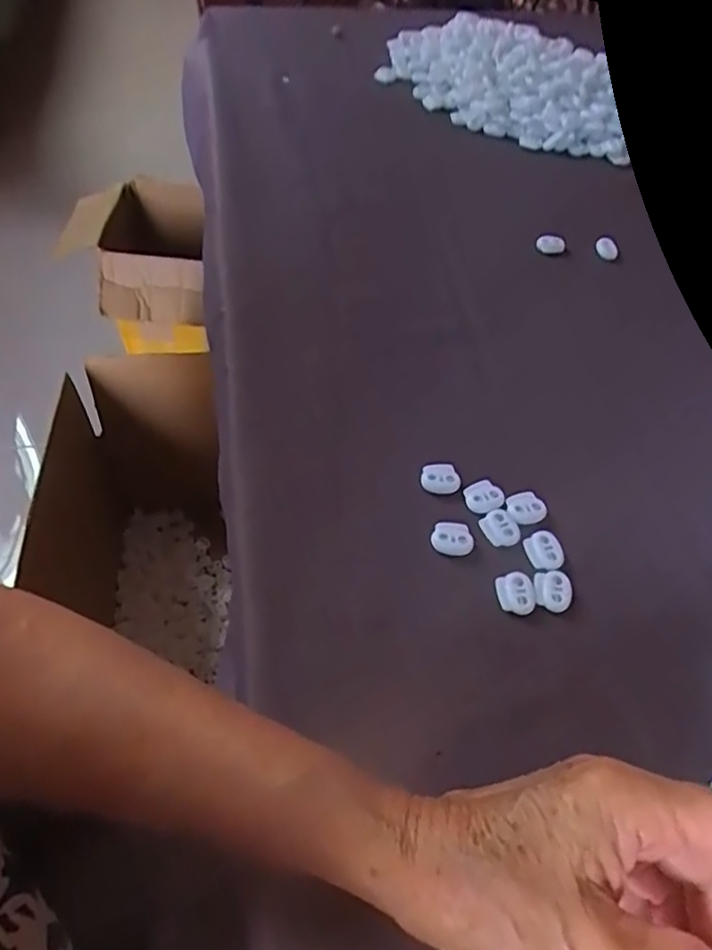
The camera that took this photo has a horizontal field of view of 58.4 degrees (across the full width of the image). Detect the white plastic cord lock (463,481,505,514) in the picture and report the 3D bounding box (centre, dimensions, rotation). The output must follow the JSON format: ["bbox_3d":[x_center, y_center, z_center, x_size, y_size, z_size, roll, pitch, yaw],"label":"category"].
[{"bbox_3d":[0.074,0.012,0.363,0.022,0.004,0.019,-17,57,-17],"label":"white plastic cord lock"}]

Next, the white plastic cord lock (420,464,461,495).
[{"bbox_3d":[0.049,0.002,0.369,0.022,0.004,0.018,-5,54,-10],"label":"white plastic cord lock"}]

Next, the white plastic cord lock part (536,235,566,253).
[{"bbox_3d":[0.158,-0.187,0.517,0.023,0.006,0.017,16,54,6],"label":"white plastic cord lock part"}]

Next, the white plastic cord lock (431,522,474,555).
[{"bbox_3d":[0.053,0.034,0.346,0.022,0.004,0.018,8,53,0],"label":"white plastic cord lock"}]

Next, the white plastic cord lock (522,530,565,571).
[{"bbox_3d":[0.102,0.040,0.344,0.020,0.004,0.022,-8,55,-11],"label":"white plastic cord lock"}]

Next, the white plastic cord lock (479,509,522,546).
[{"bbox_3d":[0.080,0.029,0.353,0.020,0.004,0.022,-22,59,-20],"label":"white plastic cord lock"}]

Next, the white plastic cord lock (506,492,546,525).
[{"bbox_3d":[0.097,0.018,0.361,0.021,0.004,0.018,-8,55,-11],"label":"white plastic cord lock"}]

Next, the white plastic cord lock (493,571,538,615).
[{"bbox_3d":[0.082,0.060,0.328,0.020,0.004,0.022,-1,54,-7],"label":"white plastic cord lock"}]

